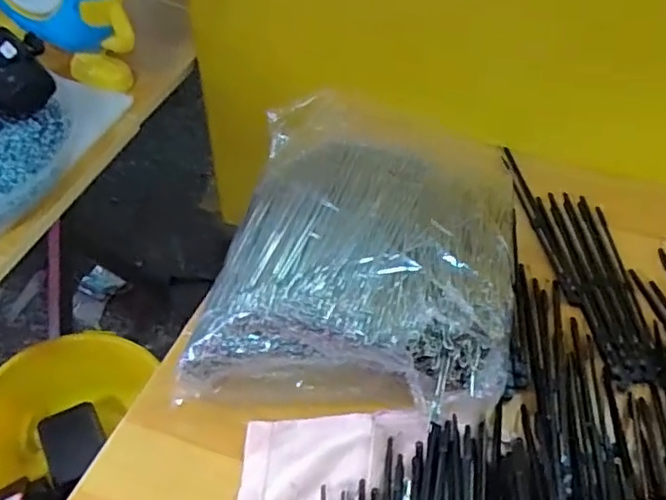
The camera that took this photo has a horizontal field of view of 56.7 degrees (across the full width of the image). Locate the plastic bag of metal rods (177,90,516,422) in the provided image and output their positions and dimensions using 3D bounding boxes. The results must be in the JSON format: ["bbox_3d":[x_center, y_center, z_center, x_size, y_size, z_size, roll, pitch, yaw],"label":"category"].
[{"bbox_3d":[0.029,-0.009,0.446,0.202,0.066,0.262,9,48,6],"label":"plastic bag of metal rods"}]

